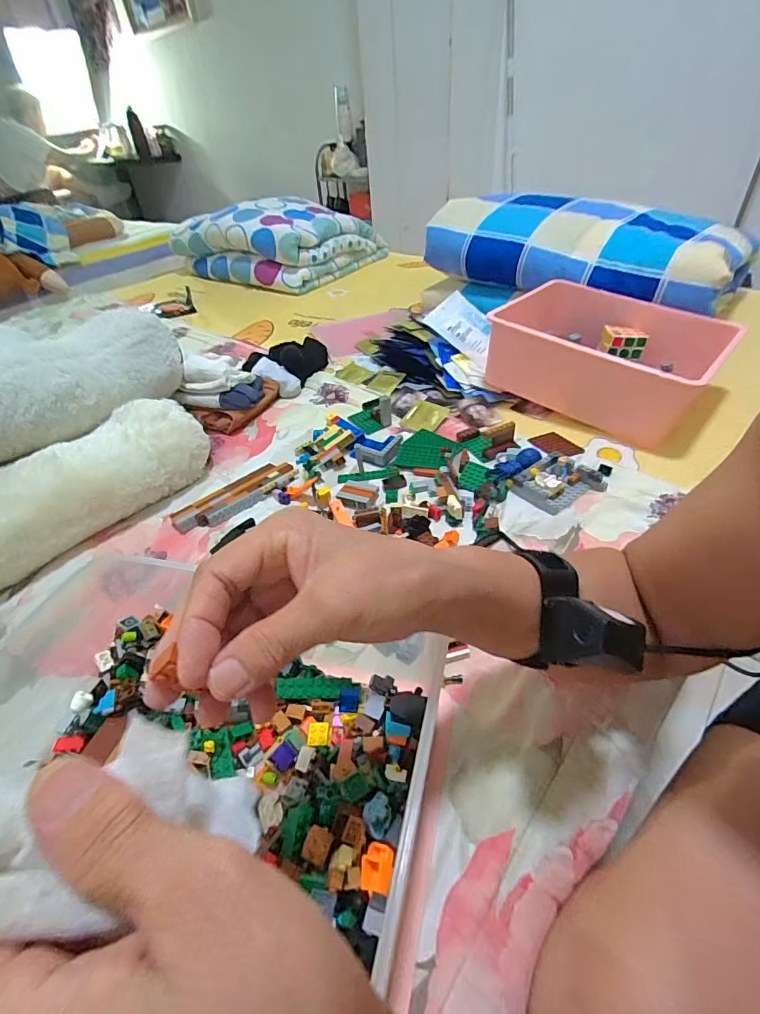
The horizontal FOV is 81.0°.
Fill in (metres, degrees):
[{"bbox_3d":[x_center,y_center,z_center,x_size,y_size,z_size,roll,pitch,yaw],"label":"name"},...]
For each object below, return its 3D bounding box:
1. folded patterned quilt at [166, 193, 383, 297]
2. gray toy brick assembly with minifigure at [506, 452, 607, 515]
[{"bbox_3d":[-0.341,-0.880,1.453,0.569,0.194,0.419,23,49,29],"label":"folded patterned quilt"},{"bbox_3d":[0.218,-0.032,0.550,0.091,0.035,0.075,-24,44,-20],"label":"gray toy brick assembly with minifigure"}]

